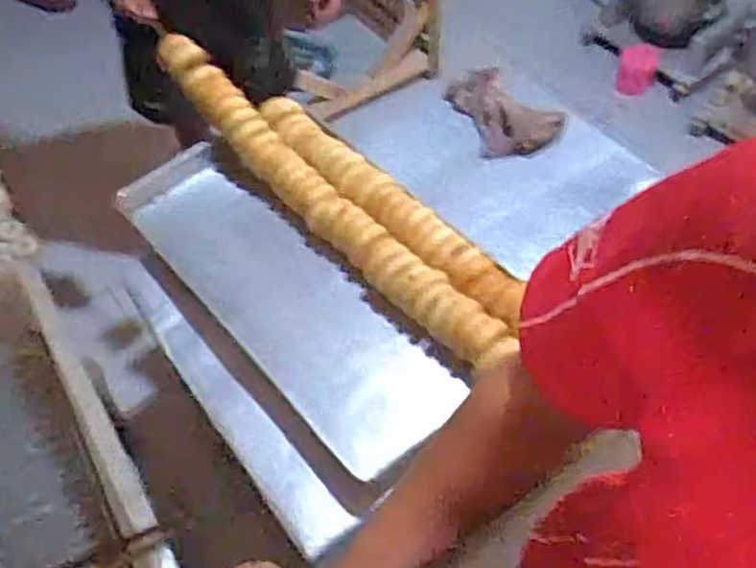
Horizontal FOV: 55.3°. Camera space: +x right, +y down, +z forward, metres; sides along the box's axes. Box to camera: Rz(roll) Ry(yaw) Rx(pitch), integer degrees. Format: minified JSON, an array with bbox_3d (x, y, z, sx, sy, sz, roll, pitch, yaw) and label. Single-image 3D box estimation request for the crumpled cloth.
[{"bbox_3d":[0.224,-0.325,1.329,0.152,0.033,0.216,-18,54,-11],"label":"crumpled cloth"}]

